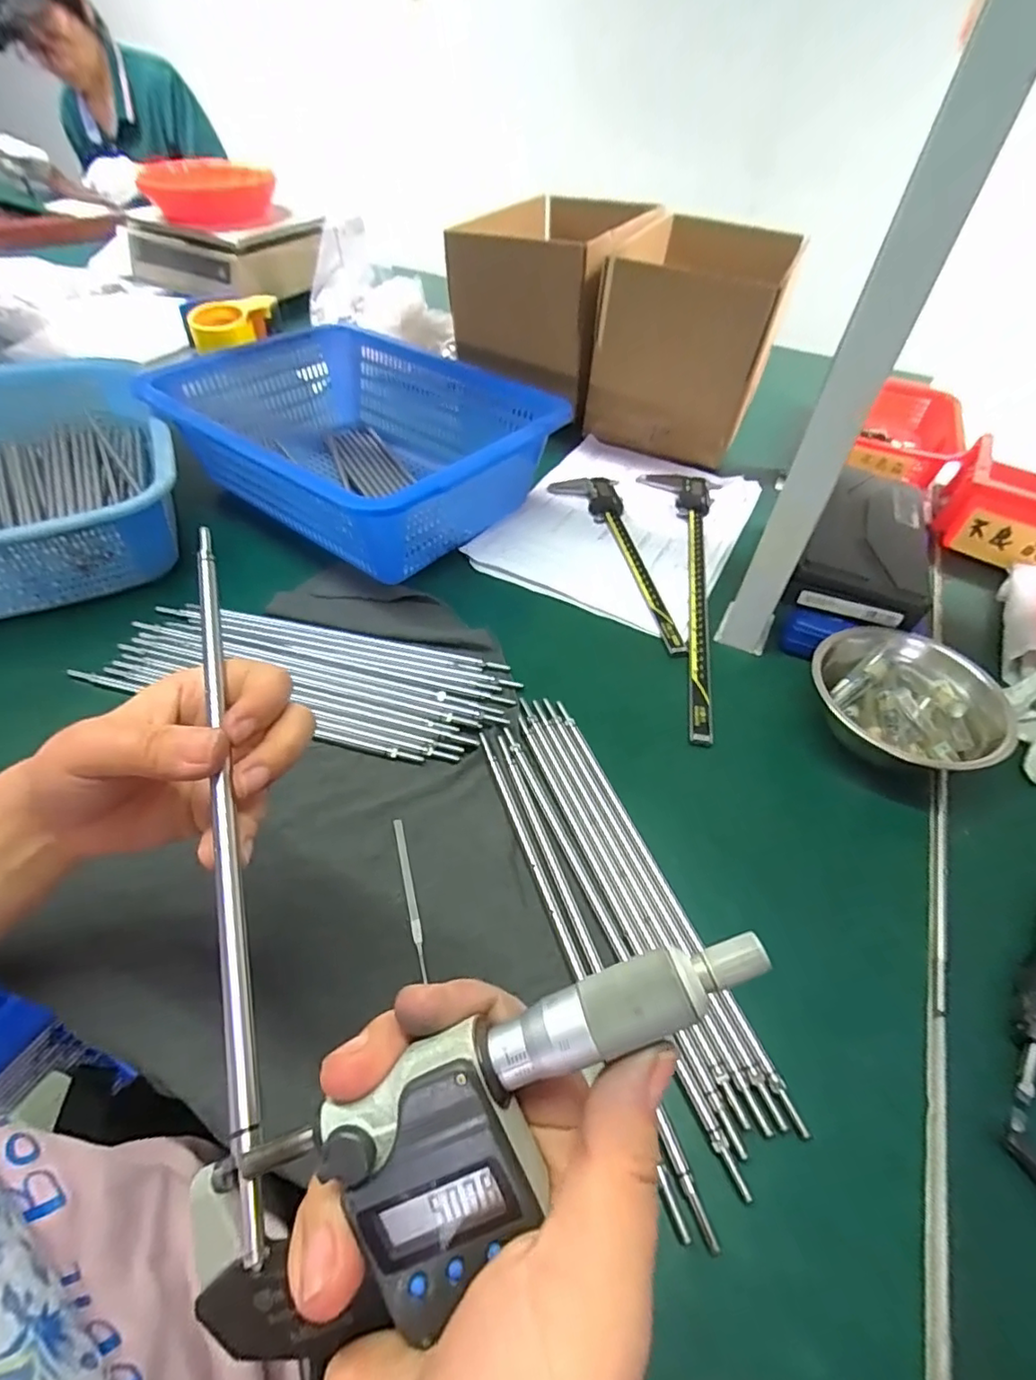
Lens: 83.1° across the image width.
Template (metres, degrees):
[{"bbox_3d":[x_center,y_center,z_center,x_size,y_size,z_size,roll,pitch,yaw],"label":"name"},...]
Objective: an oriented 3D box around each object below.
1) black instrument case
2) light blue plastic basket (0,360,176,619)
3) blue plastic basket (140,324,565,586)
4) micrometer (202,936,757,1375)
[{"bbox_3d":[0.296,-0.129,0.501,0.093,0.039,0.174,21,51,14],"label":"black instrument case"},{"bbox_3d":[-0.447,-0.194,0.533,0.238,0.096,0.305,-22,54,-22],"label":"light blue plastic basket"},{"bbox_3d":[-0.156,-0.250,0.600,0.346,0.117,0.283,33,55,22],"label":"blue plastic basket"},{"bbox_3d":[-0.012,0.104,0.138,0.157,0.029,0.045,-38,58,0],"label":"micrometer"}]

